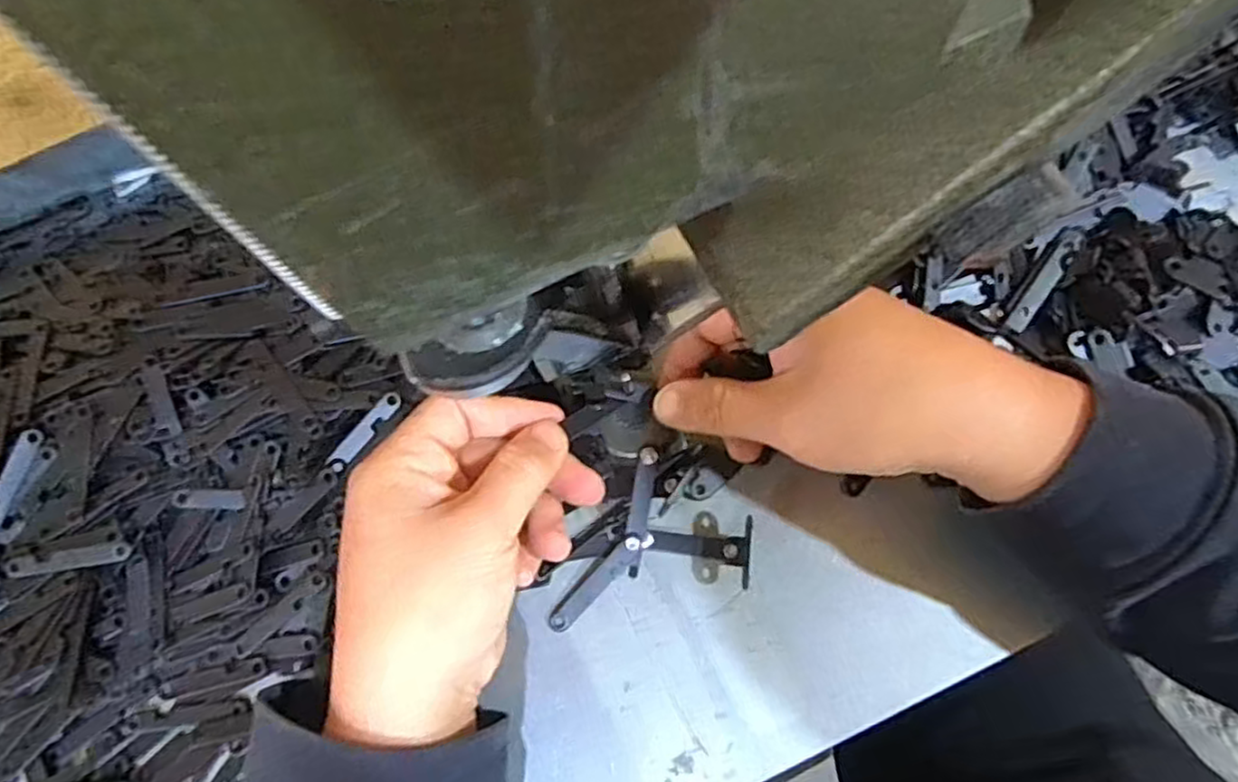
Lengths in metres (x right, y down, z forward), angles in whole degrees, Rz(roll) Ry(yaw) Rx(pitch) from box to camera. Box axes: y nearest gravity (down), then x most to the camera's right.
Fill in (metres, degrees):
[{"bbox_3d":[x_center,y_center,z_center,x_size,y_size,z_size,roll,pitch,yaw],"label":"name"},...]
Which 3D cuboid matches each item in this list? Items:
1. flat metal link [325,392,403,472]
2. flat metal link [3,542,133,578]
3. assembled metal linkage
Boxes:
[{"bbox_3d":[-0.111,0.018,0.313,0.008,0.004,0.041,42,89,2],"label":"flat metal link"},{"bbox_3d":[-0.237,0.073,0.307,0.052,0.004,0.009,-10,72,2],"label":"flat metal link"},{"bbox_3d":[0.019,0.076,0.299,0.063,0.010,0.082,27,77,13],"label":"assembled metal linkage"}]

